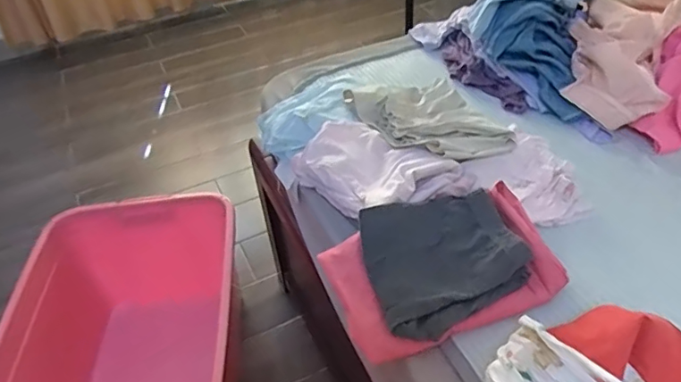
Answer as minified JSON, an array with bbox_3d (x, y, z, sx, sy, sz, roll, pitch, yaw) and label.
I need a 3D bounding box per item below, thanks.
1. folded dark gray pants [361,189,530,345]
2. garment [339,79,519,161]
[{"bbox_3d":[0.115,0.074,0.613,0.171,0.061,0.141,-19,44,-14],"label":"folded dark gray pants"},{"bbox_3d":[0.131,-0.115,0.802,0.164,0.040,0.234,-21,44,-16],"label":"garment"}]

